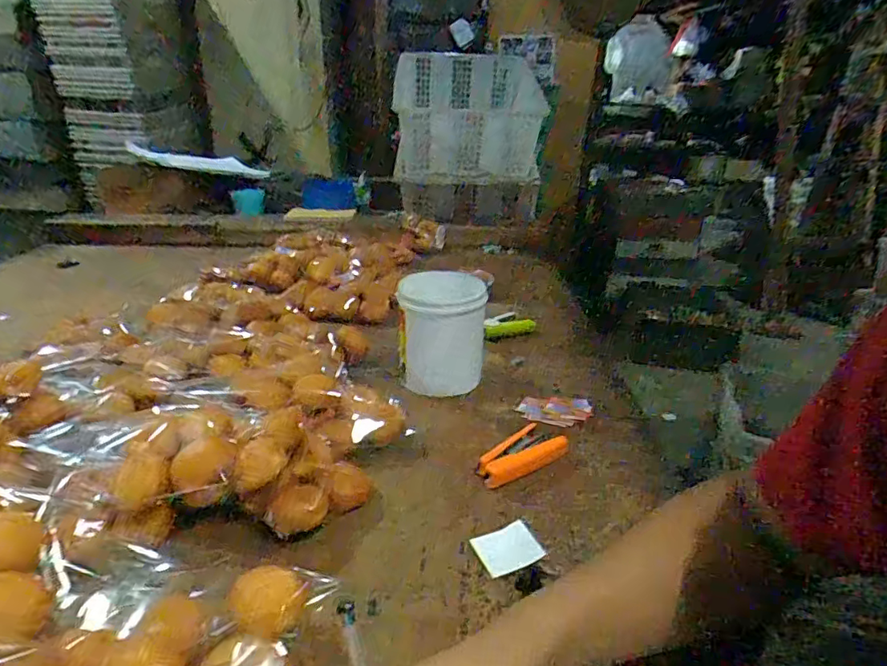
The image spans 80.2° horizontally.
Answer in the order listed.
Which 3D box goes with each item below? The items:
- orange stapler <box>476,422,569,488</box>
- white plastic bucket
[{"bbox_3d":[0.082,0.124,0.528,0.055,0.021,0.101,22,31,36],"label":"orange stapler"},{"bbox_3d":[-0.001,-0.007,0.659,0.098,0.127,0.095,2,25,0],"label":"white plastic bucket"}]

